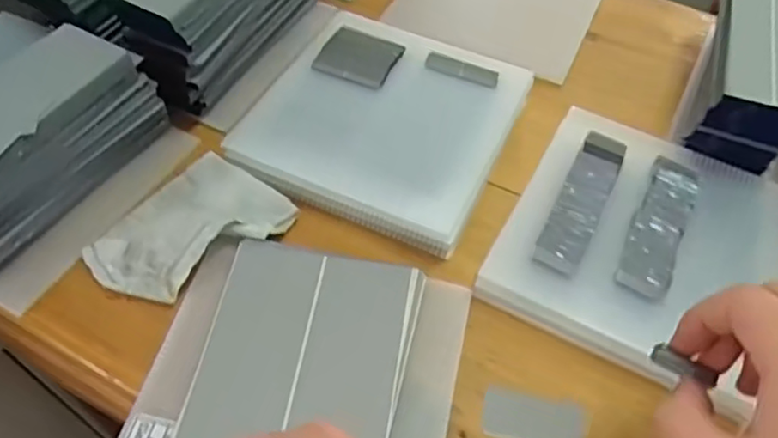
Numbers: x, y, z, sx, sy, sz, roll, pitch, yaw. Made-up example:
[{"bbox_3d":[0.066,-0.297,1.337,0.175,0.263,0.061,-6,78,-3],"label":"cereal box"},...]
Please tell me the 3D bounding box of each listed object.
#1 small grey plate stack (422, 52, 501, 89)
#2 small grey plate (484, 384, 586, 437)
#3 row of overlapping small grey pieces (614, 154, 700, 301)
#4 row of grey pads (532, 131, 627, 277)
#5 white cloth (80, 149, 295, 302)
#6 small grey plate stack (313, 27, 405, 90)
[{"bbox_3d":[0.052,-0.106,0.454,0.054,0.004,0.017,22,57,13],"label":"small grey plate stack"},{"bbox_3d":[0.075,0.103,0.330,0.050,0.004,0.026,10,55,5],"label":"small grey plate"},{"bbox_3d":[0.162,0.000,0.378,0.028,0.004,0.104,23,57,14],"label":"row of overlapping small grey pieces"},{"bbox_3d":[0.119,-0.014,0.387,0.027,0.004,0.110,24,58,14],"label":"row of grey pads"},{"bbox_3d":[-0.122,0.002,0.385,0.113,0.024,0.074,-34,62,-23],"label":"white cloth"},{"bbox_3d":[-0.022,-0.115,0.454,0.053,0.004,0.052,20,54,13],"label":"small grey plate stack"}]

